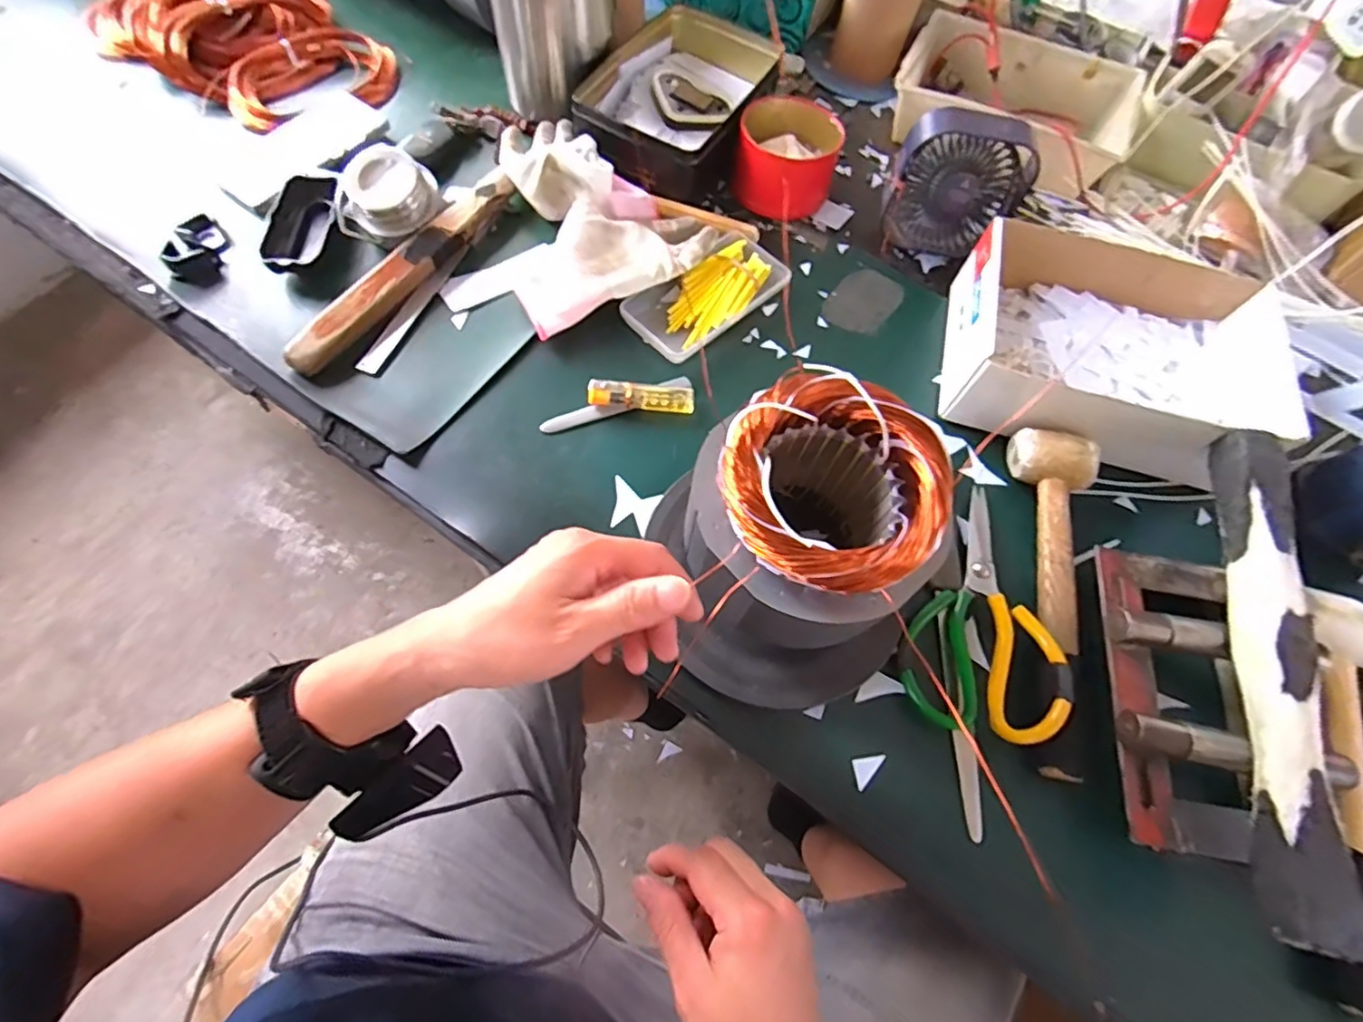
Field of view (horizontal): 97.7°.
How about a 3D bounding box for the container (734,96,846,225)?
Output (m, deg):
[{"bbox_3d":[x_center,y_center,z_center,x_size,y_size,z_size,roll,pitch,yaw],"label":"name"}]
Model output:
[{"bbox_3d":[0.107,-0.358,0.609,0.099,0.065,0.094,1,66,-3],"label":"container"}]

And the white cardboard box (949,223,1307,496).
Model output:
[{"bbox_3d":[0.362,-0.141,0.513,0.242,0.080,0.187,17,66,4],"label":"white cardboard box"}]

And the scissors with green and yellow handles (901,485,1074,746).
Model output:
[{"bbox_3d":[0.230,0.072,0.429,0.101,0.029,0.178,26,67,8],"label":"scissors with green and yellow handles"}]

